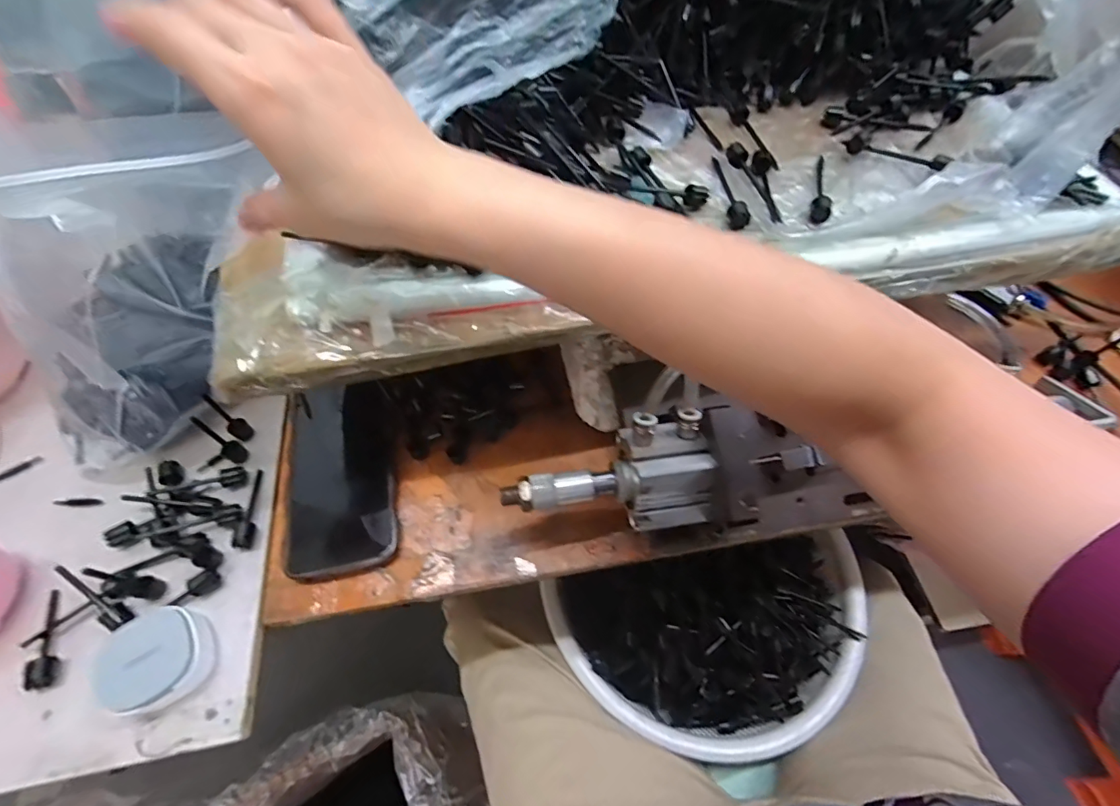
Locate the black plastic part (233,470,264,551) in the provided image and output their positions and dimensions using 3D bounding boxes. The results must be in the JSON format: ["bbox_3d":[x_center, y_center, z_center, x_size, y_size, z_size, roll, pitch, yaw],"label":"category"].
[{"bbox_3d":[-0.237,0.078,0.359,0.011,0.012,0.063,-7,59,-7],"label":"black plastic part"}]

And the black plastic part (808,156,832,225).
[{"bbox_3d":[0.206,-0.171,0.367,0.013,0.013,0.081,20,60,9],"label":"black plastic part"}]

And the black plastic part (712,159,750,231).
[{"bbox_3d":[0.127,-0.166,0.360,0.011,0.010,0.082,-4,59,-5],"label":"black plastic part"}]

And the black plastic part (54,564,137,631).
[{"bbox_3d":[-0.316,0.130,0.317,0.061,0.014,0.013,28,61,13],"label":"black plastic part"}]

